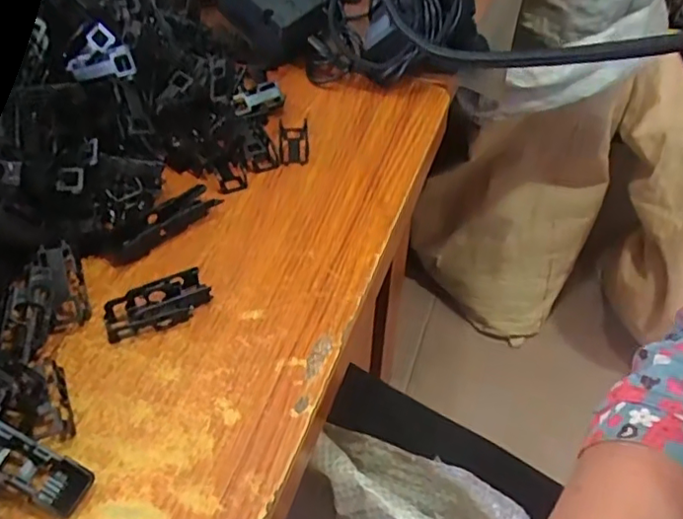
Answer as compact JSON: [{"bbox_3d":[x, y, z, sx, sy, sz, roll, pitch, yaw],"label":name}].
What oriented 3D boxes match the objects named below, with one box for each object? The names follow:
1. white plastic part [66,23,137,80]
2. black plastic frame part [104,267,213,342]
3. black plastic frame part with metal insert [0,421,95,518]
[{"bbox_3d":[-0.145,-0.121,0.354,0.034,0.018,0.041,-21,49,-19],"label":"white plastic part"},{"bbox_3d":[-0.092,0.023,0.298,0.051,0.013,0.022,-23,50,-21],"label":"black plastic frame part"},{"bbox_3d":[-0.130,0.075,0.231,0.066,0.013,0.019,31,50,1],"label":"black plastic frame part with metal insert"}]

